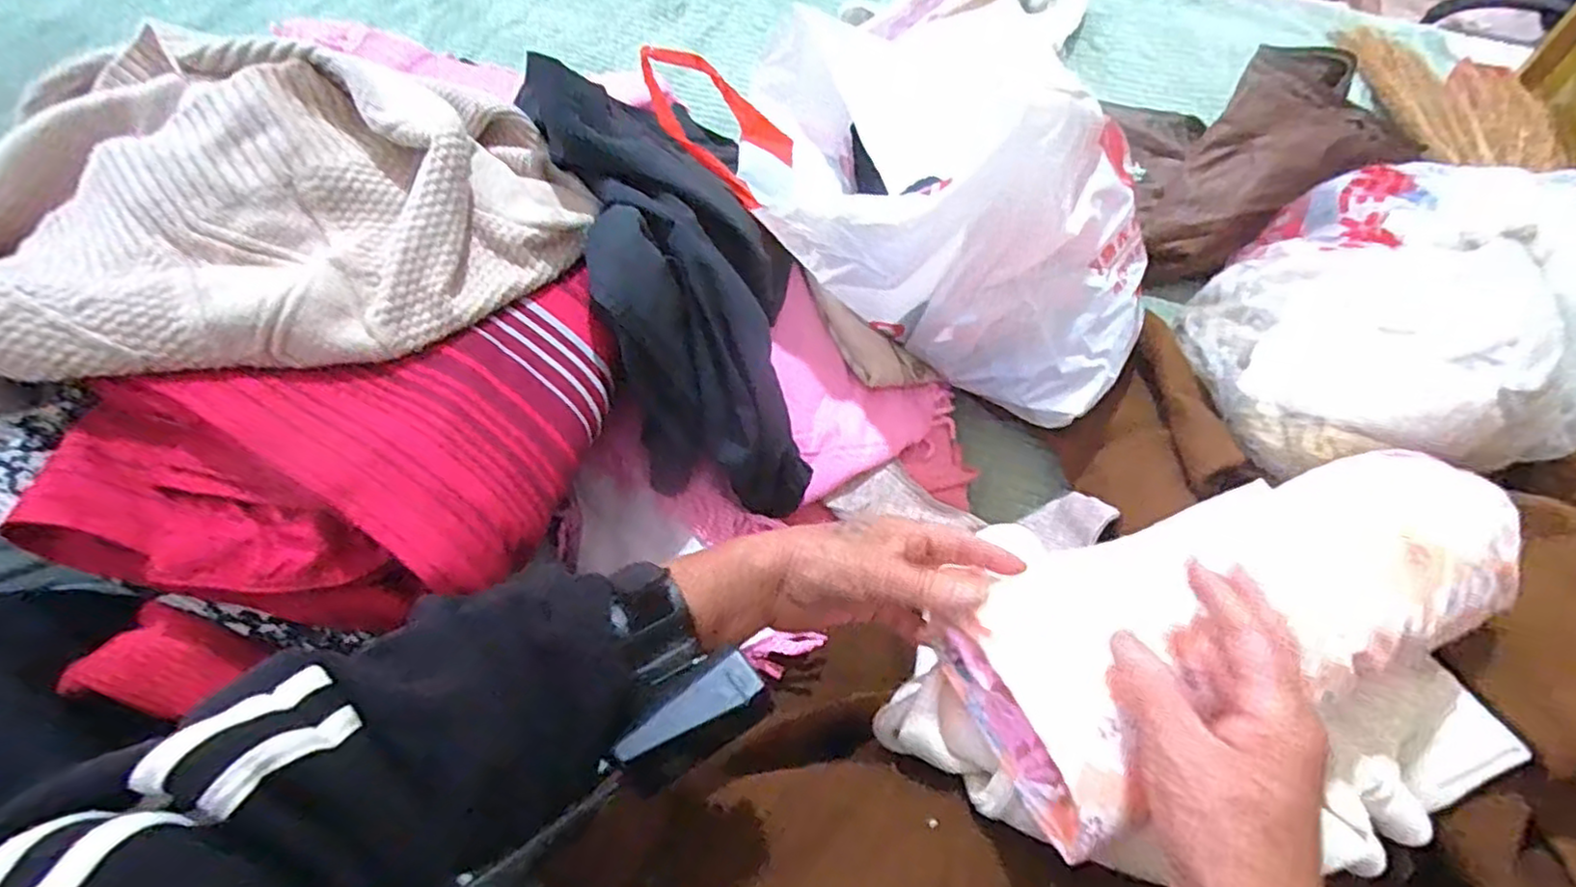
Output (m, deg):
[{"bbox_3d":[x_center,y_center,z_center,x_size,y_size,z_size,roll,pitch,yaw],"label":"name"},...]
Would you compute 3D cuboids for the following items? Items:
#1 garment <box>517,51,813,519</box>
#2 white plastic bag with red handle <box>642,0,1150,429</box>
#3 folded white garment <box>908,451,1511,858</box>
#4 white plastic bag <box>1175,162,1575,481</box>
[{"bbox_3d":[-0.056,-0.103,0.494,0.152,0.192,0.258,-18,60,-12],"label":"garment"},{"bbox_3d":[0.113,-0.208,0.576,0.394,0.239,0.216,23,61,13],"label":"white plastic bag with red handle"},{"bbox_3d":[0.242,0.082,0.366,0.317,0.057,0.119,-18,60,-13],"label":"folded white garment"},{"bbox_3d":[0.479,-0.100,0.532,0.281,0.141,0.254,-24,62,-15],"label":"white plastic bag"}]

